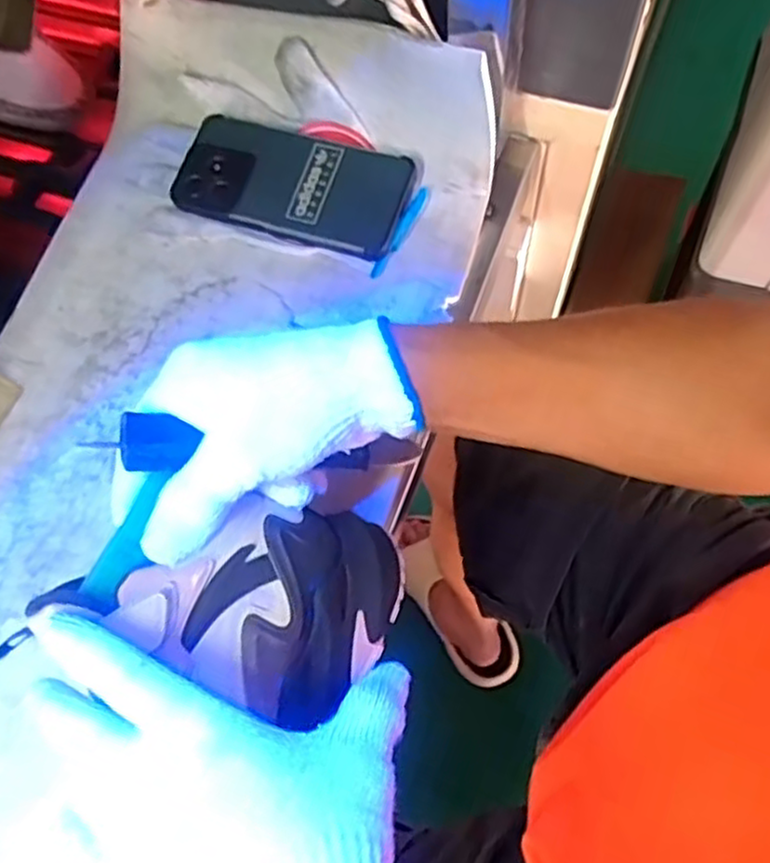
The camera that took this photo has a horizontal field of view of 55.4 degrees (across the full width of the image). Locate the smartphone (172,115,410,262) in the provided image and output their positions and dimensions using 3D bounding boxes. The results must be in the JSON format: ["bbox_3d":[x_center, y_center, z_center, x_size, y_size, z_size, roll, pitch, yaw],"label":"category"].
[{"bbox_3d":[-0.066,-0.175,0.513,0.159,0.010,0.079,17,78,11],"label":"smartphone"}]

